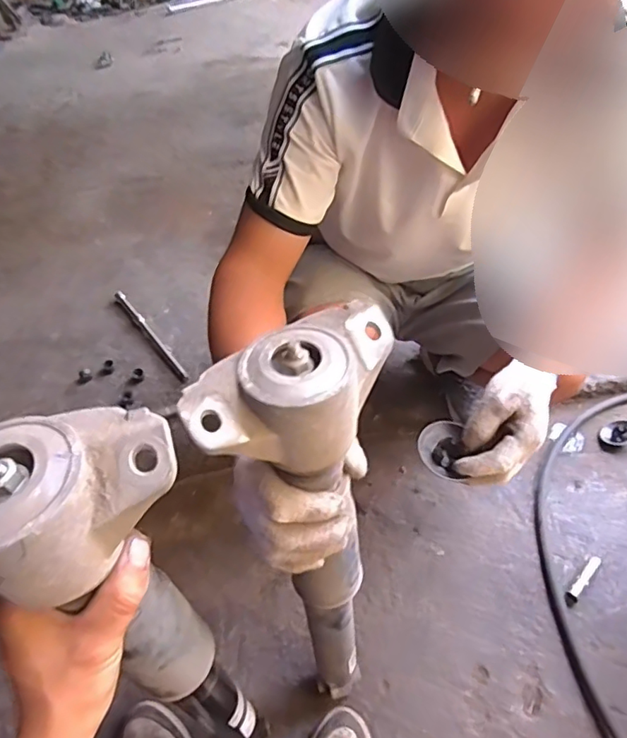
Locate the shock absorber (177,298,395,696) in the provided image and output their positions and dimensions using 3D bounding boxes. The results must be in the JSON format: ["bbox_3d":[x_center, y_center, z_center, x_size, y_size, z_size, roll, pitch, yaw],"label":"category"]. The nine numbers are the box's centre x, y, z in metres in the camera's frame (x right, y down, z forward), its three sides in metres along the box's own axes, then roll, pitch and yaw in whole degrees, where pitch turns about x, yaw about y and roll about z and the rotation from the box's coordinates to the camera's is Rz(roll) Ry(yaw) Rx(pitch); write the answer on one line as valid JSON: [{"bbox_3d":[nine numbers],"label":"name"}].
[{"bbox_3d":[0.014,0.210,0.548,0.143,0.609,0.066,-30,50,-22],"label":"shock absorber"}]

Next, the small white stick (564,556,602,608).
[{"bbox_3d":[0.423,0.333,0.861,0.017,0.015,0.103,36,61,30],"label":"small white stick"}]

